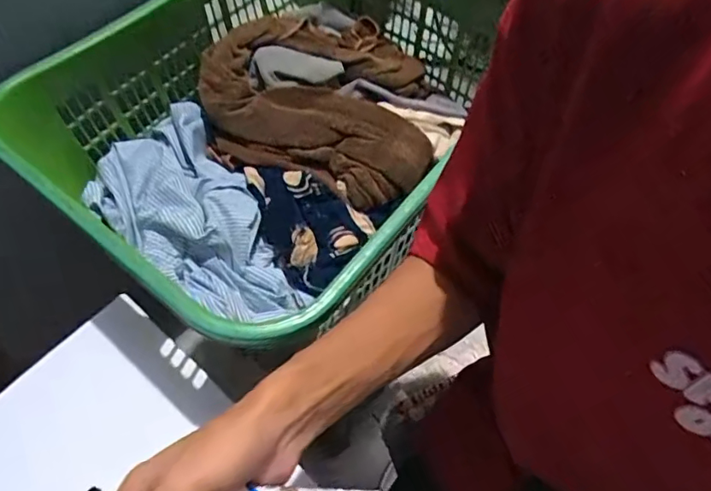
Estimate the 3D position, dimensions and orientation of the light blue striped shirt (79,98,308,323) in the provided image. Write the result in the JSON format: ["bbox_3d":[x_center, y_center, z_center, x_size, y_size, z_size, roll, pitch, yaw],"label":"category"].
[{"bbox_3d":[-0.200,-0.041,0.619,0.157,0.052,0.324,-31,66,-18],"label":"light blue striped shirt"}]

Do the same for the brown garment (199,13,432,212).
[{"bbox_3d":[-0.053,-0.205,0.713,0.294,0.052,0.327,3,61,0],"label":"brown garment"}]

